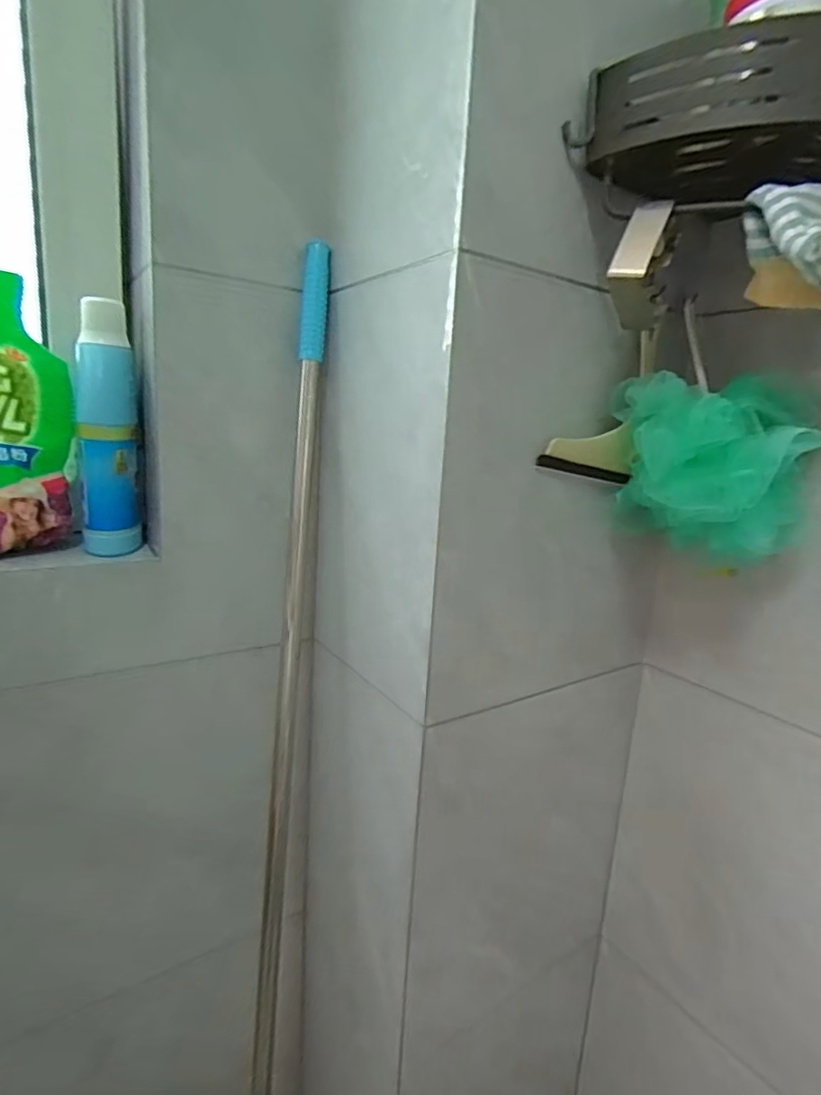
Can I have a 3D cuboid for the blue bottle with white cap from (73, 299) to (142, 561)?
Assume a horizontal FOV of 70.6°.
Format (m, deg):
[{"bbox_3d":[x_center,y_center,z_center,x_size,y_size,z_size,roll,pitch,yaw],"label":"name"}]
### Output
[{"bbox_3d":[-0.296,-0.110,0.567,0.054,0.233,0.050,-2,14,-26],"label":"blue bottle with white cap"}]

